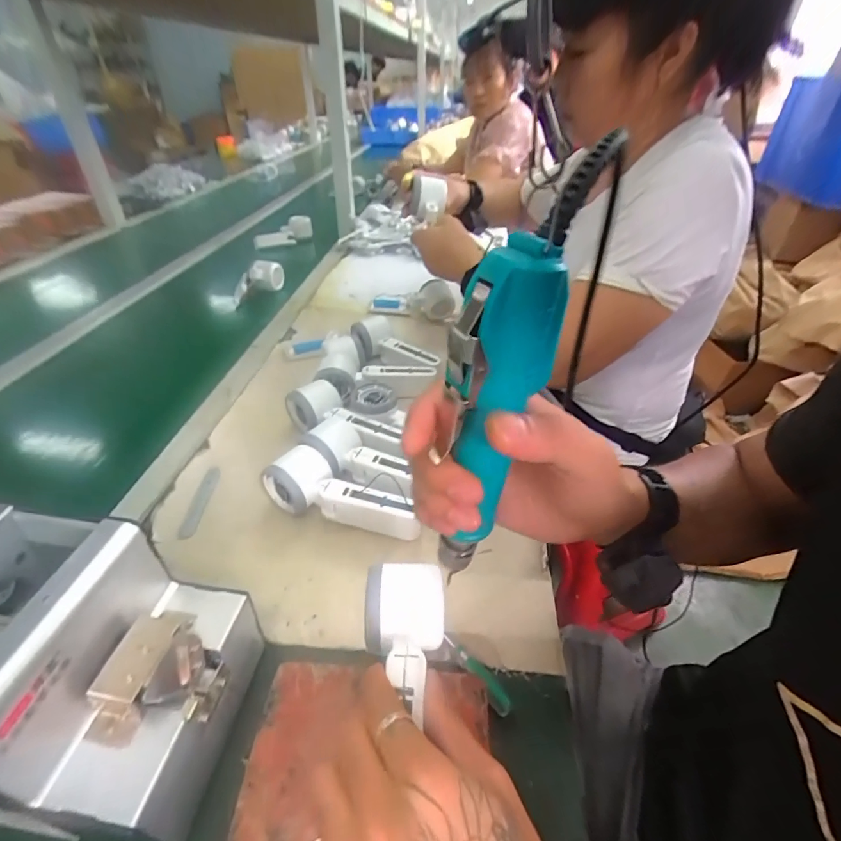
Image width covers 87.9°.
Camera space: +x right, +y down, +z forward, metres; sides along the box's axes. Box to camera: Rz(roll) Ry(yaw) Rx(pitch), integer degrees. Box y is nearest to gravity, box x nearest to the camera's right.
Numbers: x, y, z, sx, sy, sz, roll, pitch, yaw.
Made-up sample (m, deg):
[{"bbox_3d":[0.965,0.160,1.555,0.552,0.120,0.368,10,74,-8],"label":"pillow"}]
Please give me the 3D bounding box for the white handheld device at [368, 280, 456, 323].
[{"bbox_3d":[-0.019,-0.224,0.839,0.164,0.071,0.051,4,37,23],"label":"white handheld device"}]

